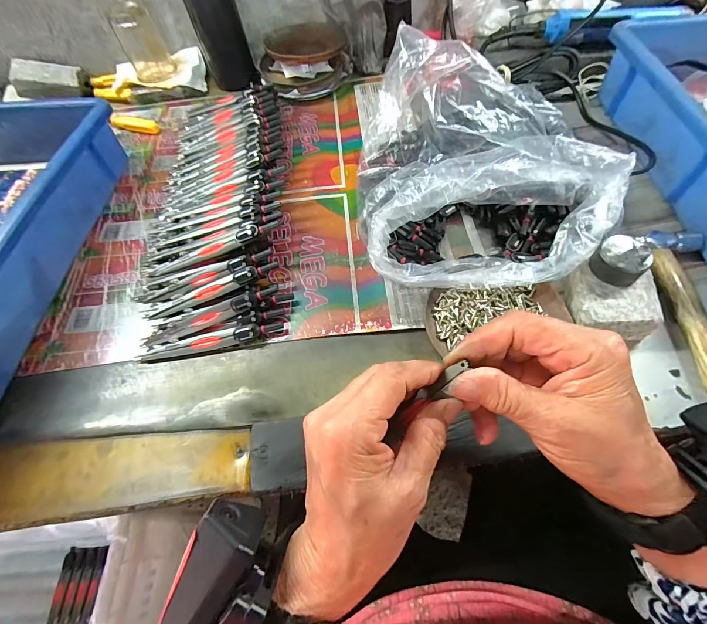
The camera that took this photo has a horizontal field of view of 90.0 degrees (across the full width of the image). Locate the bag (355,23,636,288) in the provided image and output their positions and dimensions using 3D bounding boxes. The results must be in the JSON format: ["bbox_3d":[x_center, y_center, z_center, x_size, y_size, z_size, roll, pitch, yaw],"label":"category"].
[{"bbox_3d":[0.120,-0.148,0.347,0.228,0.094,0.264,1,60,5],"label":"bag"}]

